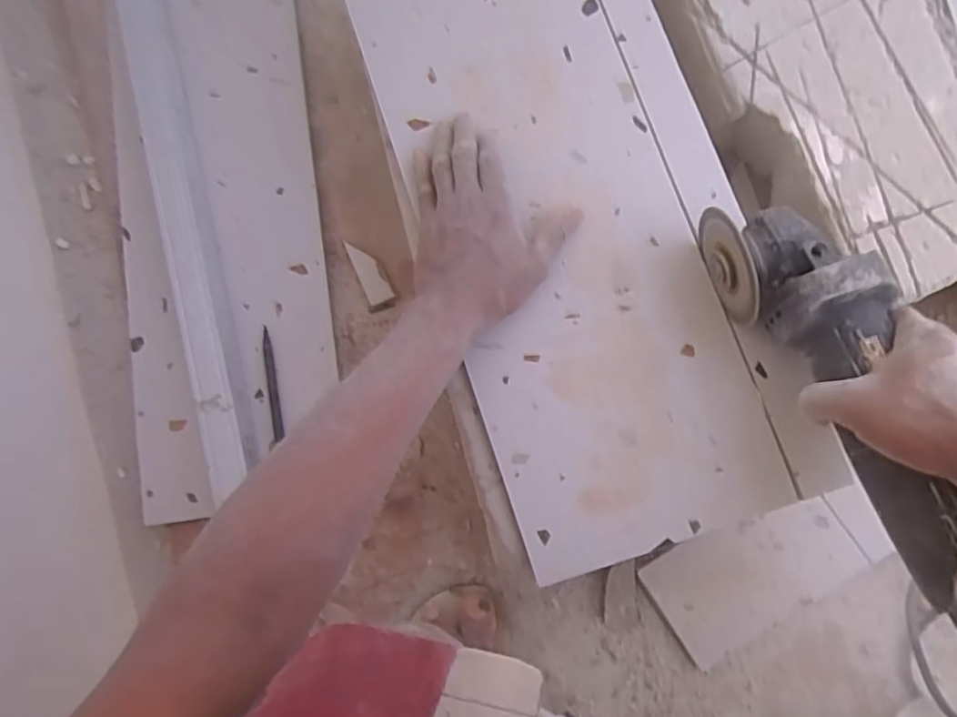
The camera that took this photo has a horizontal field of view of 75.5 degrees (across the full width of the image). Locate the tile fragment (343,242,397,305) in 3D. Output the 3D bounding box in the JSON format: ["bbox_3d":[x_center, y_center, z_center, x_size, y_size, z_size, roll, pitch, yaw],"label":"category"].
[{"bbox_3d":[-0.105,-0.085,0.600,0.026,0.007,0.069,-25,81,1],"label":"tile fragment"}]

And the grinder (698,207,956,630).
[{"bbox_3d":[0.253,0.040,0.401,0.075,0.072,0.329,-21,74,1],"label":"grinder"}]

